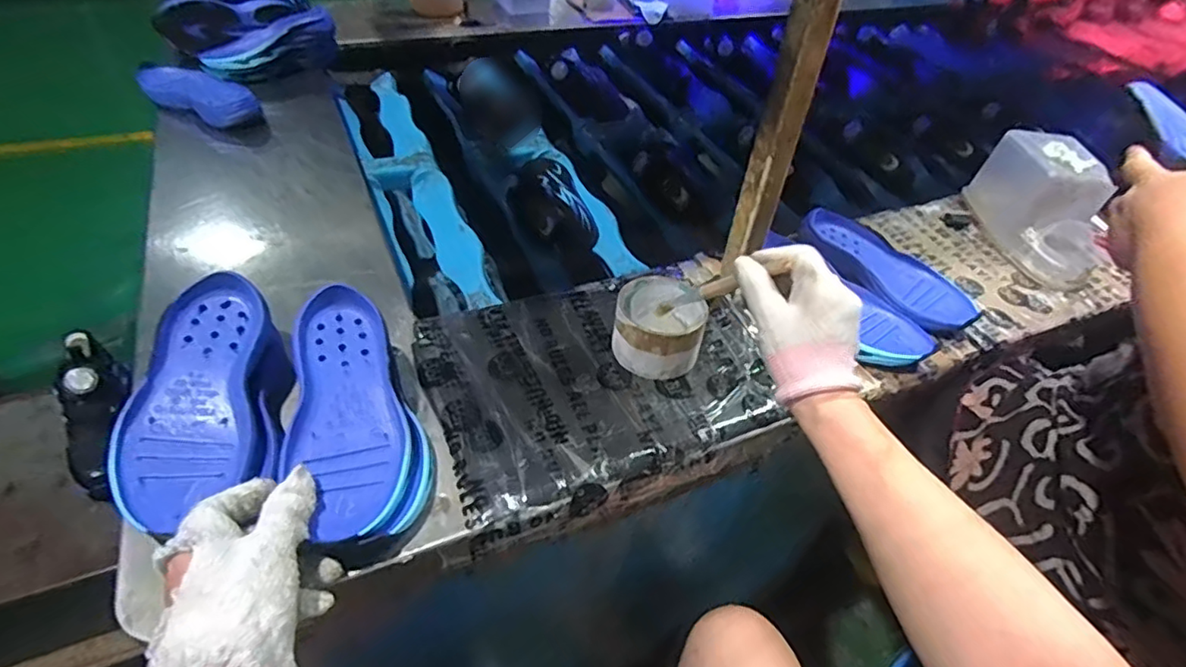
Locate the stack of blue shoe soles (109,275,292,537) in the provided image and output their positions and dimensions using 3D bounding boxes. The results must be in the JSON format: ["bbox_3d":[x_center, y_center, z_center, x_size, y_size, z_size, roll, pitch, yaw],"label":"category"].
[{"bbox_3d":[-0.288,0.053,0.461,0.088,0.063,0.198,-2,53,-8],"label":"stack of blue shoe soles"}]

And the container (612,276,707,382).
[{"bbox_3d":[0.061,-0.005,0.564,0.080,0.056,0.084,9,44,5],"label":"container"}]

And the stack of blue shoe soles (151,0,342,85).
[{"bbox_3d":[-0.555,-0.488,0.977,0.231,0.101,0.240,-25,51,-27],"label":"stack of blue shoe soles"}]

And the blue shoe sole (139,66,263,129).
[{"bbox_3d":[-0.561,-0.337,0.860,0.203,0.045,0.074,22,46,17],"label":"blue shoe sole"}]

